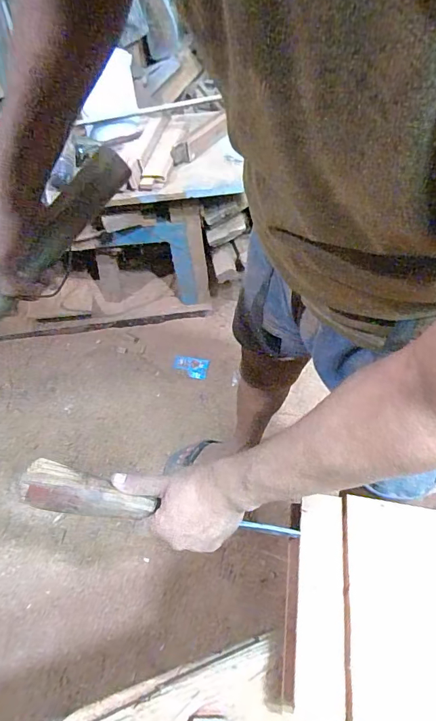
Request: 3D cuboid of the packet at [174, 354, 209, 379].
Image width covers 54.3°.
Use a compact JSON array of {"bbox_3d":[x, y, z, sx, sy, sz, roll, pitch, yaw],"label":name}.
[{"bbox_3d":[-0.094,0.019,1.423,0.113,0.024,0.071,11,56,7],"label":"packet"}]

